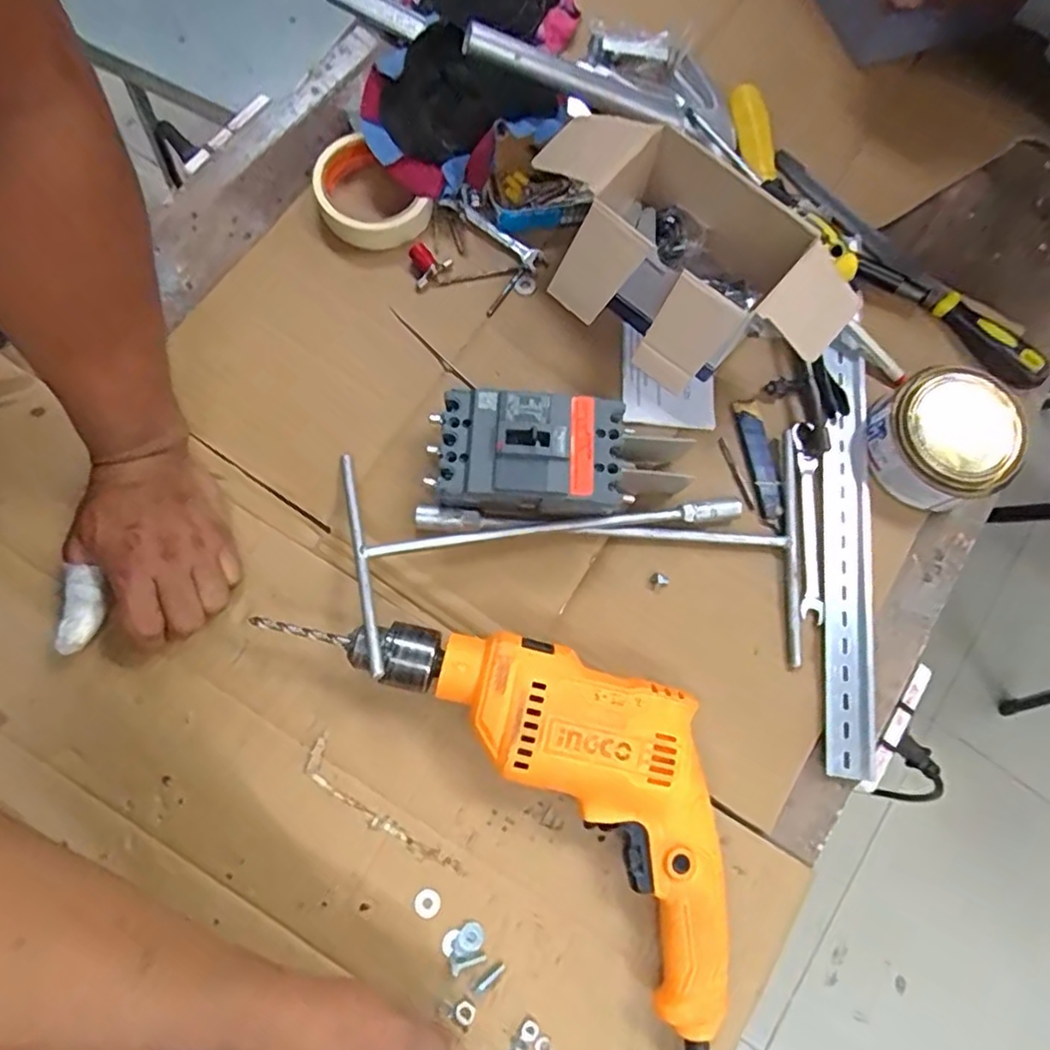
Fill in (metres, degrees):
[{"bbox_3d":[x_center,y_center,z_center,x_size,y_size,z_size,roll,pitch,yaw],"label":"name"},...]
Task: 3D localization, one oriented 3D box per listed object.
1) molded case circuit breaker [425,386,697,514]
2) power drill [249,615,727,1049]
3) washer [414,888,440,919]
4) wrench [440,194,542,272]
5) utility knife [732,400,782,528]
[{"bbox_3d":[0.026,-0.049,0.477,0.186,0.068,0.078,1,74,-4],"label":"molded case circuit breaker"},{"bbox_3d":[0.028,0.172,0.417,0.186,0.059,0.401,-34,80,-12],"label":"power drill"},{"bbox_3d":[-0.063,0.241,0.423,0.016,0.004,0.015,1,75,-4],"label":"washer"},{"bbox_3d":[-0.028,-0.247,0.557,0.095,0.004,0.016,37,105,1],"label":"wrench"},{"bbox_3d":[0.185,-0.050,0.517,0.022,0.006,0.102,-7,76,-6],"label":"utility knife"}]

